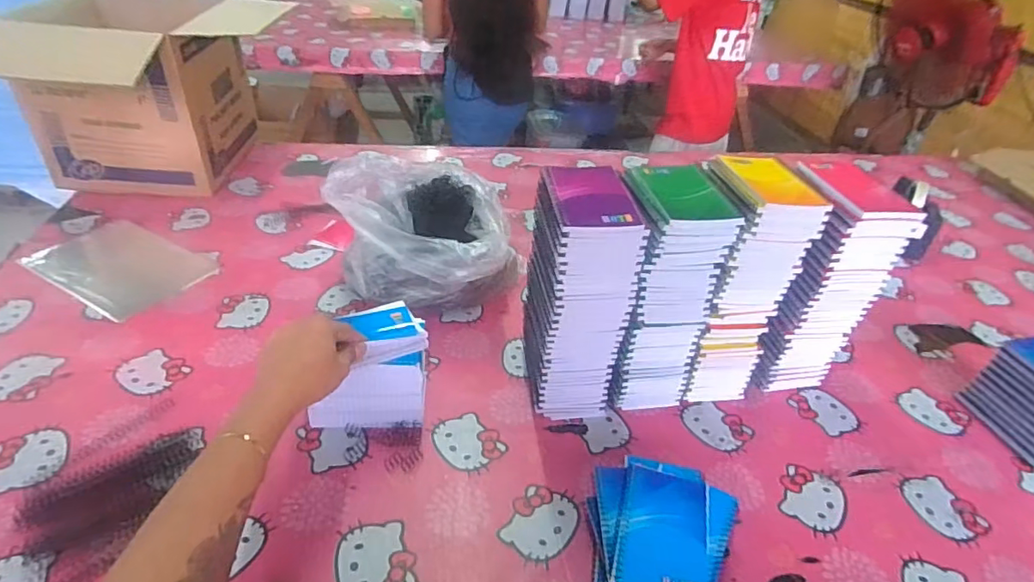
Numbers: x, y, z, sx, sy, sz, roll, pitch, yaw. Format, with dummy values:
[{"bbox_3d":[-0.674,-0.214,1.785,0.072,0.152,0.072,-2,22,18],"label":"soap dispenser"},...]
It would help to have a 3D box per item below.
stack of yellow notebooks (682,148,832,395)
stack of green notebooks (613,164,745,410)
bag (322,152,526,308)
[{"bbox_3d":[0.280,-0.017,0.729,0.110,0.304,0.175,4,36,-3],"label":"stack of yellow notebooks"},{"bbox_3d":[0.170,0.004,0.684,0.110,0.290,0.122,-2,38,-10],"label":"stack of green notebooks"},{"bbox_3d":[-0.151,-0.081,0.824,0.284,0.194,0.188,12,36,8],"label":"bag"}]

